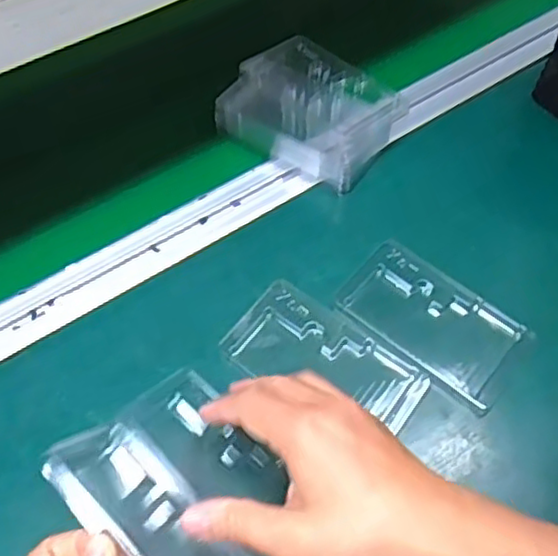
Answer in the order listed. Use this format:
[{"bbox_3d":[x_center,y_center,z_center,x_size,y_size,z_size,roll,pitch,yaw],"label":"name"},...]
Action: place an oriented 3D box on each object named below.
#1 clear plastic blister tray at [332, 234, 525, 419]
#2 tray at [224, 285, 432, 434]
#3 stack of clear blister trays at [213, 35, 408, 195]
[{"bbox_3d":[0.103,0.028,0.463,0.118,0.013,0.074,35,63,20],"label":"clear plastic blister tray"},{"bbox_3d":[0.031,0.056,0.442,0.127,0.015,0.068,31,60,19],"label":"tray"},{"bbox_3d":[0.025,-0.136,0.545,0.132,0.047,0.100,31,61,18],"label":"stack of clear blister trays"}]

